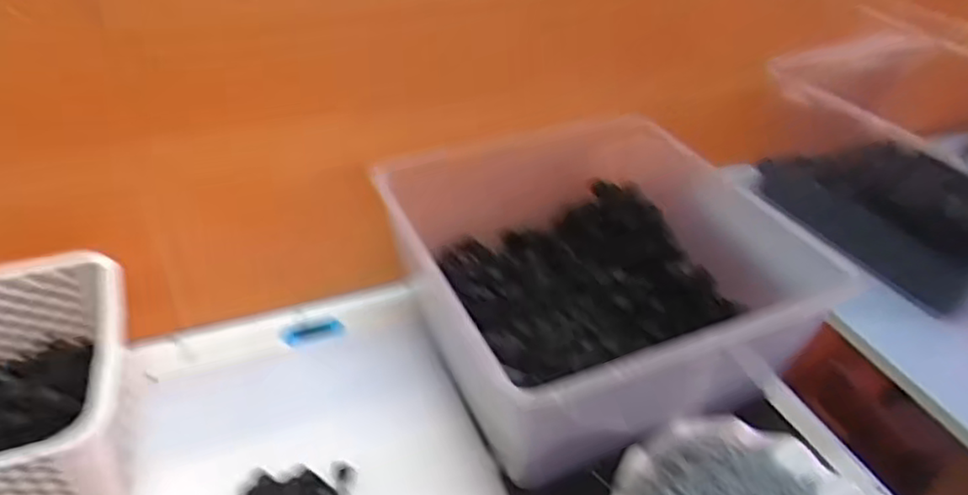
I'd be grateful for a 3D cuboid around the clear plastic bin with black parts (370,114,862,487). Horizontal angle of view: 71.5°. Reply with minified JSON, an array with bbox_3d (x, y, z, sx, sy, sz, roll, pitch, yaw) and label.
[{"bbox_3d":[0.097,0.030,0.606,0.307,0.128,0.296,-14,41,-20],"label":"clear plastic bin with black parts"}]

